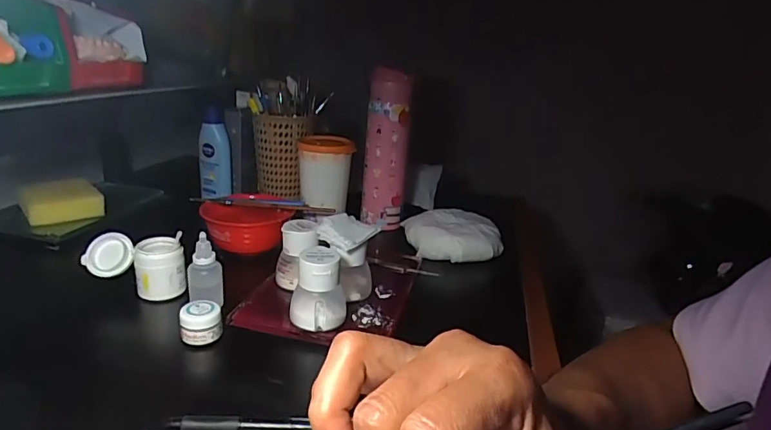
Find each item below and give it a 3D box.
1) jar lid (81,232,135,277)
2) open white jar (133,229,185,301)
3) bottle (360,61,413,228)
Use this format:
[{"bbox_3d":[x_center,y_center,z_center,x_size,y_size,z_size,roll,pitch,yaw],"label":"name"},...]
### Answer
[{"bbox_3d":[-0.267,0.038,0.466,0.042,0.043,0.004,31,-11,0],"label":"jar lid"},{"bbox_3d":[-0.223,0.050,0.476,0.044,0.055,0.036,-4,22,-26],"label":"open white jar"},{"bbox_3d":[0.001,-0.092,0.684,0.060,0.211,0.060,5,20,-4],"label":"bottle"}]

